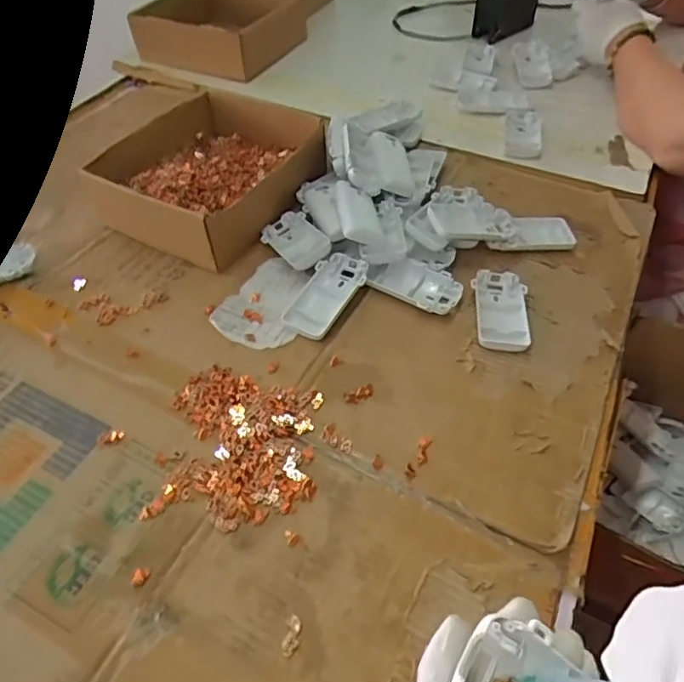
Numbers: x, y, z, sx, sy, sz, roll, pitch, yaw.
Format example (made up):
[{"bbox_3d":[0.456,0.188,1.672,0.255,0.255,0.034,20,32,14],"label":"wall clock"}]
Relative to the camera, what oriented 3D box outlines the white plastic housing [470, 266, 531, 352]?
[{"bbox_3d":[0.150,-0.032,0.534,0.051,0.014,0.099,7,51,6],"label":"white plastic housing"}]

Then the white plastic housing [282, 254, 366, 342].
[{"bbox_3d":[-0.014,-0.044,0.535,0.049,0.024,0.094,22,54,18],"label":"white plastic housing"}]

